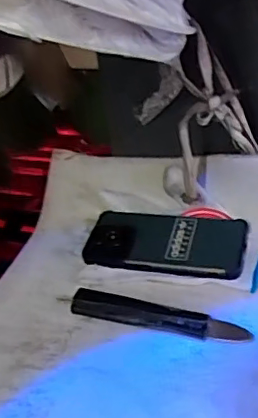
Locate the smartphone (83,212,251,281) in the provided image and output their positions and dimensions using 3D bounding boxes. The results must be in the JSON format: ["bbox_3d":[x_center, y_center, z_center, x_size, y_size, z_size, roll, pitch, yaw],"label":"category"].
[{"bbox_3d":[0.037,0.034,0.595,0.164,0.009,0.082,5,45,16],"label":"smartphone"}]

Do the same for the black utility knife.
[{"bbox_3d":[0.025,0.100,0.520,0.166,0.016,0.027,8,37,19],"label":"black utility knife"}]

